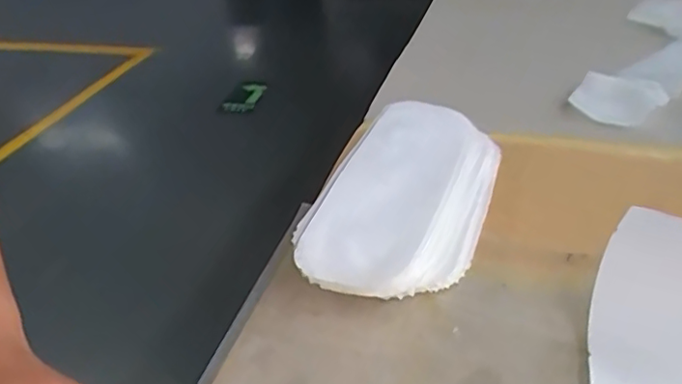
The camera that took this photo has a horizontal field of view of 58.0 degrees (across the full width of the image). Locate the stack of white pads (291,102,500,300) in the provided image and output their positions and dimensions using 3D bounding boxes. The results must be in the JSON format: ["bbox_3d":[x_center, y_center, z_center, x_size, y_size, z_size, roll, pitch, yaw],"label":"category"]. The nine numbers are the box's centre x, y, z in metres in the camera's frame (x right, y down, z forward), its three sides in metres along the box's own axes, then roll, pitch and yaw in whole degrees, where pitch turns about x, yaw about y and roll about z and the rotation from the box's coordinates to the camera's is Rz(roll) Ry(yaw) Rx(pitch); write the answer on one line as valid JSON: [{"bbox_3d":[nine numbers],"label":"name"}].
[{"bbox_3d":[0.045,0.004,0.405,0.093,0.042,0.205,10,35,21],"label":"stack of white pads"}]

